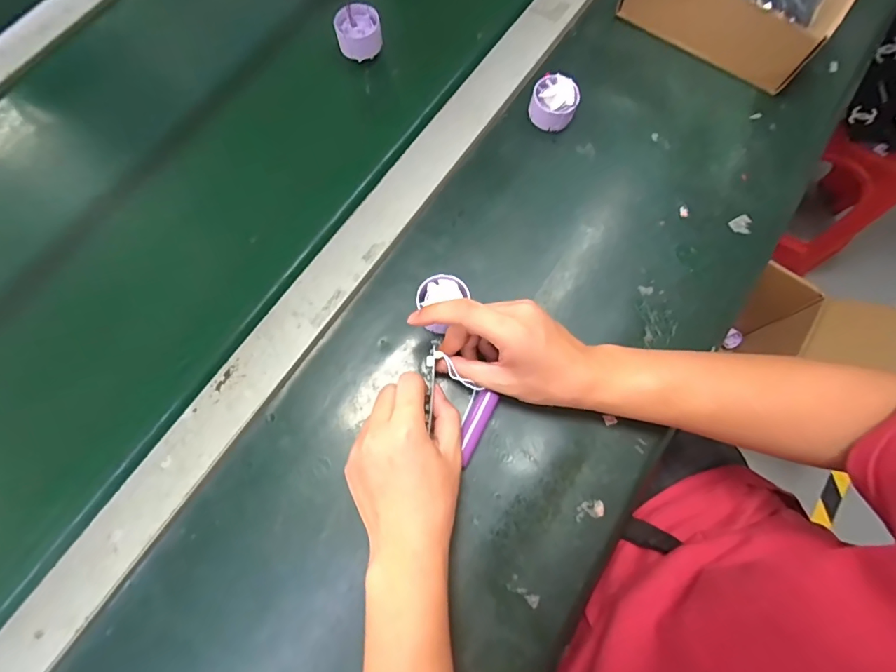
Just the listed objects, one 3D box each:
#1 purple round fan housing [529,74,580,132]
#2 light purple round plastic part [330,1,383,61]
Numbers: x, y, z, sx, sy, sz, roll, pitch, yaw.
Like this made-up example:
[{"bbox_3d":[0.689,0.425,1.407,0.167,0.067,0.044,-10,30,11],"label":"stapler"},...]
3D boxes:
[{"bbox_3d":[0.109,-0.240,0.471,0.046,0.033,0.039,14,74,3],"label":"purple round fan housing"},{"bbox_3d":[-0.096,-0.322,0.493,0.047,0.039,0.041,-18,75,-6],"label":"light purple round plastic part"}]

